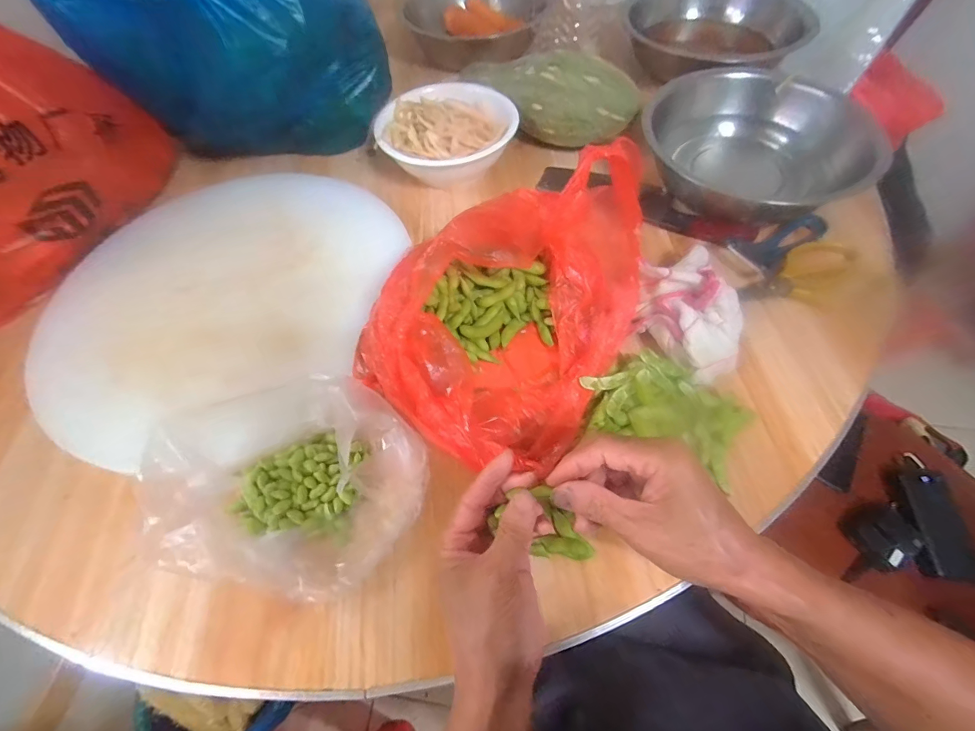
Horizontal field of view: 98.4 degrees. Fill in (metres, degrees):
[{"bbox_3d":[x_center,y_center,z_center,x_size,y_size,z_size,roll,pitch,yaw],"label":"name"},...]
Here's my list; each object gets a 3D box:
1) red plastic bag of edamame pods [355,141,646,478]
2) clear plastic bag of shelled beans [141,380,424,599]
[{"bbox_3d":[0.017,-0.057,0.377,0.204,0.187,0.246,24,64,16],"label":"red plastic bag of edamame pods"},{"bbox_3d":[-0.157,0.093,0.352,0.182,0.092,0.174,29,66,18],"label":"clear plastic bag of shelled beans"}]

